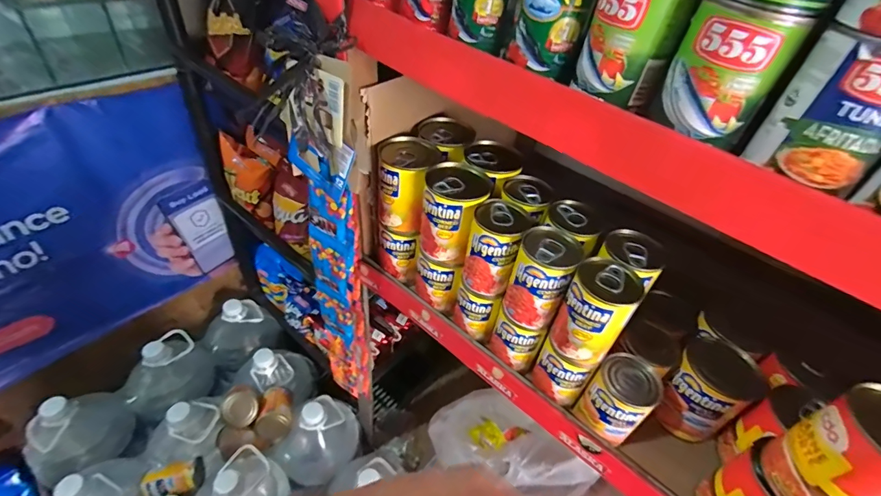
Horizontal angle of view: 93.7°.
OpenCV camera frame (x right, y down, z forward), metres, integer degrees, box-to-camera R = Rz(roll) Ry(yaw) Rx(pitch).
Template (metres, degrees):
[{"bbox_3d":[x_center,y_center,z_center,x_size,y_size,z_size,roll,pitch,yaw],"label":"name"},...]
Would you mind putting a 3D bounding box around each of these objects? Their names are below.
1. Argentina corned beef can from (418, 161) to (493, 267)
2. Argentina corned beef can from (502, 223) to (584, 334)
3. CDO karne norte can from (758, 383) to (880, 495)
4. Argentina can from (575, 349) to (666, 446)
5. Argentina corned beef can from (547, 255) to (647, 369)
[{"bbox_3d":[0.013,-0.035,0.432,0.060,0.087,0.060,3,42,-3],"label":"Argentina corned beef can"},{"bbox_3d":[0.093,0.030,0.385,0.050,0.090,0.047,3,42,-3],"label":"Argentina corned beef can"},{"bbox_3d":[0.279,0.143,0.276,0.065,0.088,0.063,-10,45,-16],"label":"CDO karne norte can"},{"bbox_3d":[0.165,0.139,0.384,0.051,0.077,0.051,3,42,-3],"label":"Argentina can"},{"bbox_3d":[0.133,0.058,0.362,0.052,0.086,0.050,3,42,-3],"label":"Argentina corned beef can"}]

